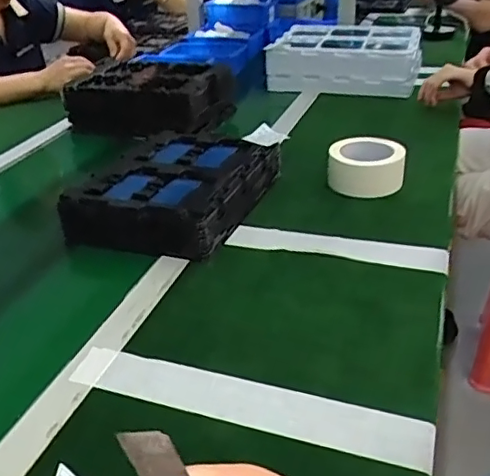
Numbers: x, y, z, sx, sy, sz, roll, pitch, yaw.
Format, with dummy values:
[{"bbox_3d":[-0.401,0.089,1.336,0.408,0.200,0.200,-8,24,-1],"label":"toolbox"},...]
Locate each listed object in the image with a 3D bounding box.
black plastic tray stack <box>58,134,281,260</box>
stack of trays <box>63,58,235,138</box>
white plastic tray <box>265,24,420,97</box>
[{"bbox_3d":[-0.094,-0.072,0.841,0.218,0.068,0.266,12,33,24],"label":"black plastic tray stack"},{"bbox_3d":[-0.196,-0.302,1.223,0.296,0.111,0.225,7,31,16],"label":"stack of trays"},{"bbox_3d":[0.251,-0.433,1.392,0.339,0.104,0.279,9,32,19],"label":"white plastic tray"}]

